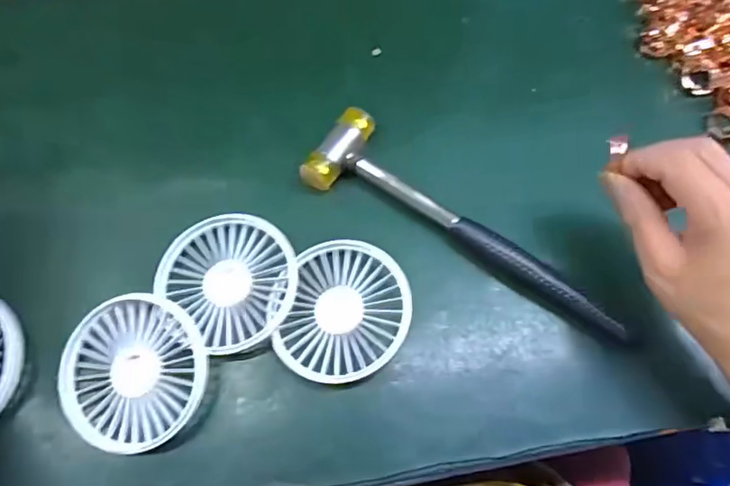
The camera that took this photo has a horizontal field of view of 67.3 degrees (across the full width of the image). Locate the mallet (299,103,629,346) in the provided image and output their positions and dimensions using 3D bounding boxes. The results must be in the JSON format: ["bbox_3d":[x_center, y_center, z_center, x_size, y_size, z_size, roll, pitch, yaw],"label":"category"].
[{"bbox_3d":[0.069,-0.005,0.369,0.239,0.027,0.059,34,70,10],"label":"mallet"}]

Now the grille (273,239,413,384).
[{"bbox_3d":[-0.011,0.042,0.343,0.077,0.009,0.088,10,70,13],"label":"grille"}]

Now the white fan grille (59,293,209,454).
[{"bbox_3d":[-0.137,0.075,0.326,0.089,0.013,0.084,-2,77,10],"label":"white fan grille"}]

